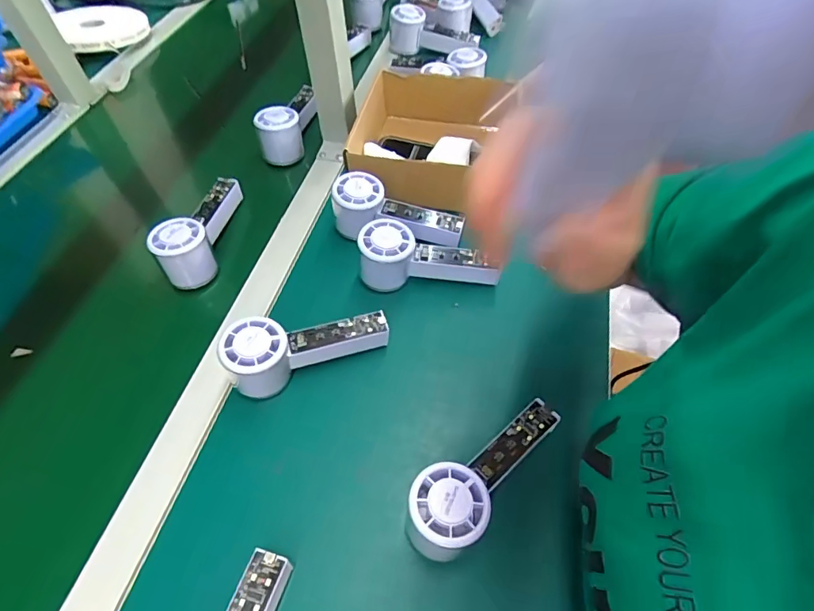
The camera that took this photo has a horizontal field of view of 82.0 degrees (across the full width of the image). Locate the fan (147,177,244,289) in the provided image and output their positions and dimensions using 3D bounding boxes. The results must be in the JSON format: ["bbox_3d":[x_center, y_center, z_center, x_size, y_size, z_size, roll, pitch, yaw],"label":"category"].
[{"bbox_3d":[-0.237,-0.095,0.538,0.059,0.055,0.155,5,54,2],"label":"fan"}]

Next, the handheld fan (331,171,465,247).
[{"bbox_3d":[-0.012,-0.100,0.540,0.152,0.059,0.056,16,52,-4],"label":"handheld fan"}]

